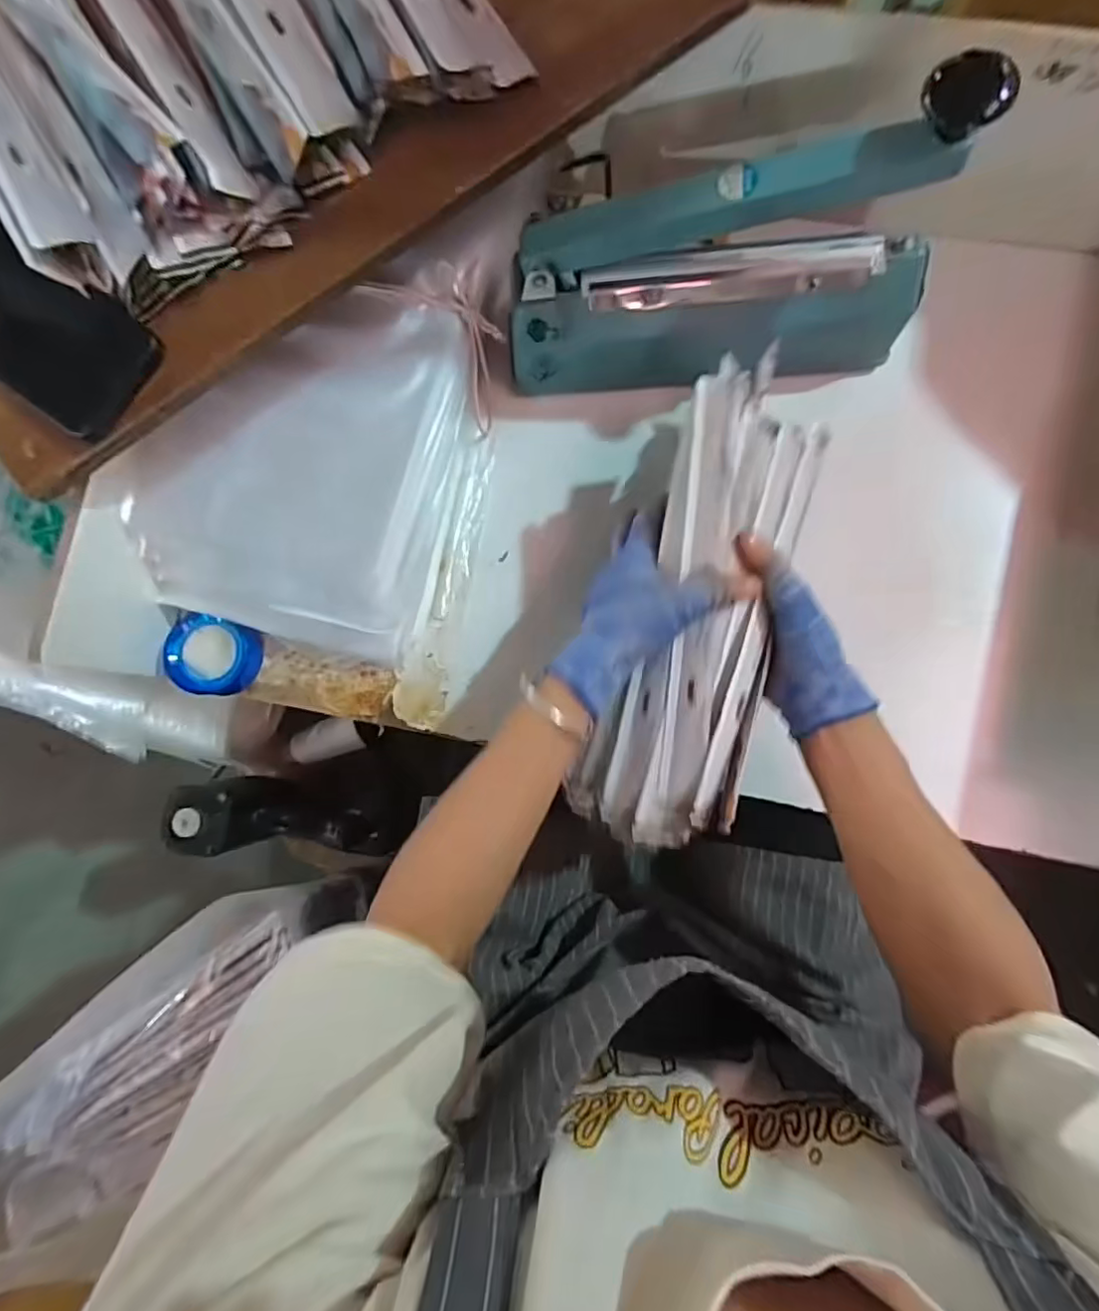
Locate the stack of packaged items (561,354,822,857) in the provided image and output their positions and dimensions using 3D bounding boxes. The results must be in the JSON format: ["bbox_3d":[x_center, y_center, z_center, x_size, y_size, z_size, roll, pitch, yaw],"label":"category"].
[{"bbox_3d":[0.101,-0.026,0.390,0.097,0.059,0.303,14,91,5],"label":"stack of packaged items"}]

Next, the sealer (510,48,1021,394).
[{"bbox_3d":[0.119,-0.274,0.410,0.300,0.164,0.072,-4,84,3],"label":"sealer"}]

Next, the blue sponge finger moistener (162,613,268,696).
[{"bbox_3d":[-0.275,0.000,0.481,0.061,0.030,0.062,0,84,3],"label":"blue sponge finger moistener"}]

